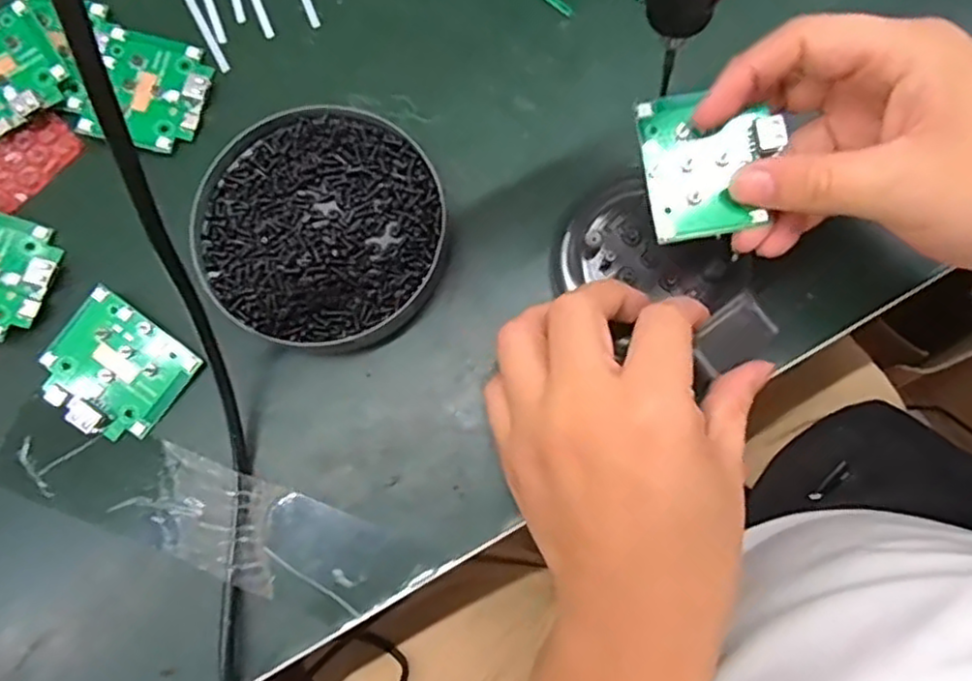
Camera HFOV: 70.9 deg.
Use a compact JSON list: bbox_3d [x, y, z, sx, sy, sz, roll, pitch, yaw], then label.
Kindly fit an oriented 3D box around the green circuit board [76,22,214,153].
[{"bbox_3d":[-0.170,-0.125,0.340,0.060,0.010,0.061,14,78,5],"label":"green circuit board"}]

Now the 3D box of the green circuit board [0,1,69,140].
[{"bbox_3d":[-0.239,-0.131,0.334,0.055,0.010,0.053,-32,79,-5],"label":"green circuit board"}]

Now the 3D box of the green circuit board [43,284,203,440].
[{"bbox_3d":[-0.169,0.013,0.309,0.057,0.012,0.054,36,81,9],"label":"green circuit board"}]

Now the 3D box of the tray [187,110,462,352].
[{"bbox_3d":[-0.077,-0.053,0.318,0.116,0.021,0.110,25,79,7],"label":"tray"}]

